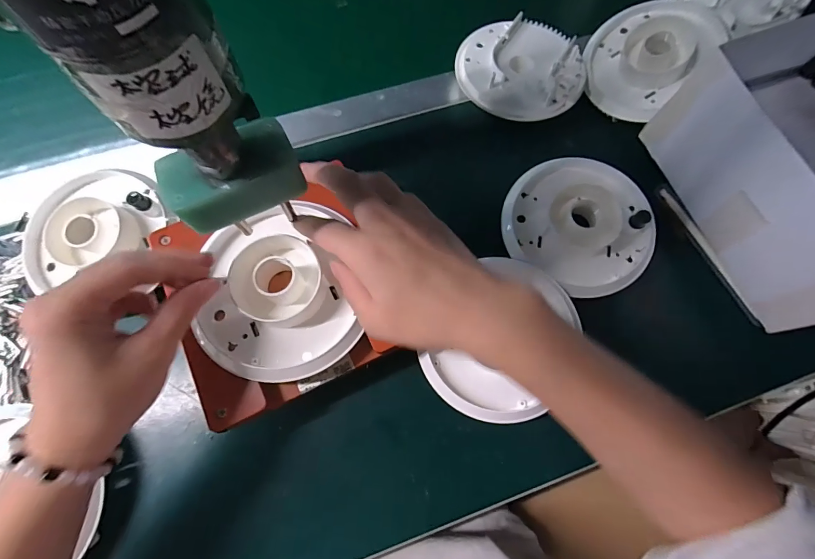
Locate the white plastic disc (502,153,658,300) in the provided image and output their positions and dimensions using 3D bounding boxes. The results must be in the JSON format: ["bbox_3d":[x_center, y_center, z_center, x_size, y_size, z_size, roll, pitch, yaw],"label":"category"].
[{"bbox_3d":[0.147,-0.052,0.320,0.121,0.028,0.113,0,72,-1],"label":"white plastic disc"}]

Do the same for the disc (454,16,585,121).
[{"bbox_3d":[0.109,-0.205,0.369,0.120,0.027,0.111,0,72,-1],"label":"disc"}]

